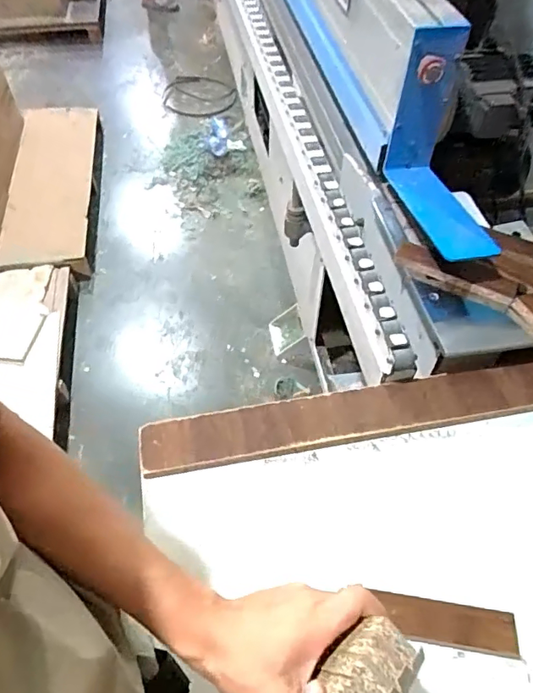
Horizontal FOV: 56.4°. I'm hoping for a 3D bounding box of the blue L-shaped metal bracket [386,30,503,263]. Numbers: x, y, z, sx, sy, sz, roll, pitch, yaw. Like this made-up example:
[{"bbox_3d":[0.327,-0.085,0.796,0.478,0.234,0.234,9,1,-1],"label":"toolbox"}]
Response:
[{"bbox_3d":[0.242,-0.248,0.658,0.088,0.229,0.235,-5,53,-5],"label":"blue L-shaped metal bracket"}]

